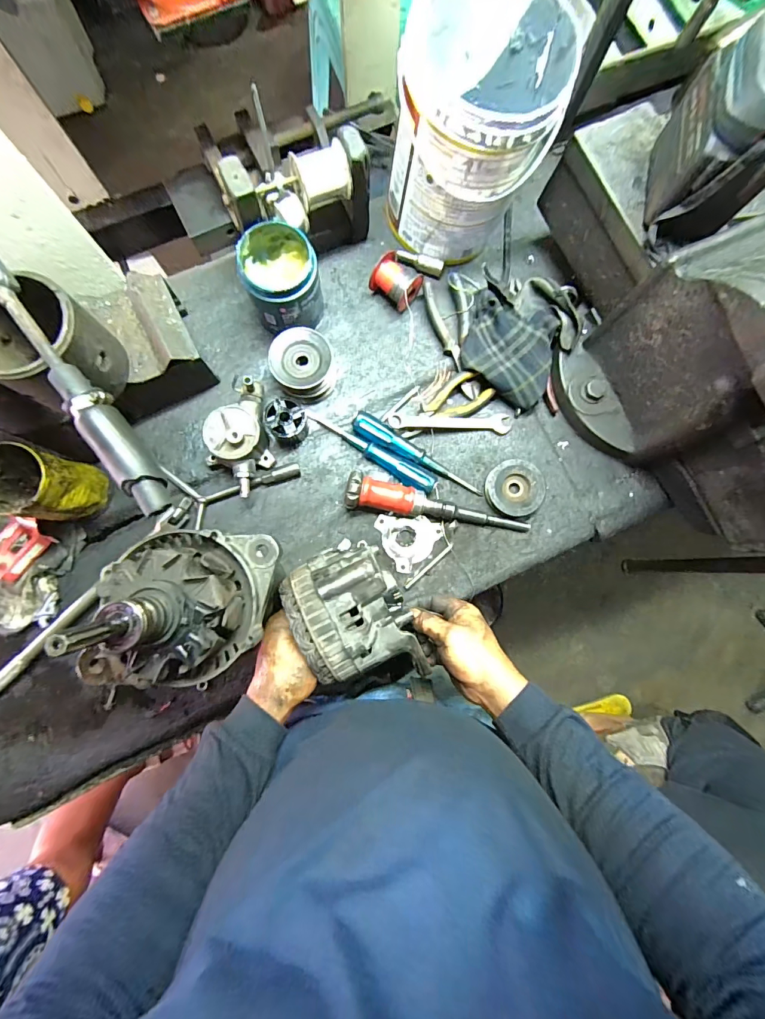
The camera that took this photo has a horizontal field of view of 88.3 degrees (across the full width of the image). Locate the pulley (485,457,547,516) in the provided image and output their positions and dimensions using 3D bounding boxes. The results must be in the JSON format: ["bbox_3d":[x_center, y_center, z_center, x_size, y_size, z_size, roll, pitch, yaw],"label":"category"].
[{"bbox_3d":[0.177,-0.028,0.527,0.075,0.024,0.074,0,83,-2],"label":"pulley"}]

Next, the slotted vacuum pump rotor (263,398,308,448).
[{"bbox_3d":[-0.125,-0.113,0.514,0.049,0.046,0.051,0,83,-2],"label":"slotted vacuum pump rotor"}]

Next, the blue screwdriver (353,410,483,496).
[{"bbox_3d":[0.045,-0.068,0.522,0.192,0.033,0.026,33,83,2],"label":"blue screwdriver"}]

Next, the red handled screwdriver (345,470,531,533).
[{"bbox_3d":[0.074,-0.006,0.513,0.238,0.047,0.043,9,83,-1],"label":"red handled screwdriver"}]

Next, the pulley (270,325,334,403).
[{"bbox_3d":[-0.106,-0.188,0.520,0.075,0.046,0.080,0,83,-2],"label":"pulley"}]

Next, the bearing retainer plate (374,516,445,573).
[{"bbox_3d":[0.035,0.046,0.526,0.085,0.006,0.074,0,83,-3],"label":"bearing retainer plate"}]

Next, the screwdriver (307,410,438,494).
[{"bbox_3d":[-0.015,-0.076,0.525,0.194,0.022,0.023,29,83,1],"label":"screwdriver"}]

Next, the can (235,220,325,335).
[{"bbox_3d":[-0.127,-0.287,0.500,0.095,0.100,0.104,0,83,-2],"label":"can"}]

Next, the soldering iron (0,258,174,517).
[{"bbox_3d":[-0.240,-0.107,0.289,0.028,0.031,0.260,-37,86,-6],"label":"soldering iron"}]

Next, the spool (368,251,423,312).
[{"bbox_3d":[0.020,-0.308,0.540,0.066,0.043,0.050,38,83,2],"label":"spool"}]

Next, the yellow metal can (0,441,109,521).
[{"bbox_3d":[-0.384,-0.026,0.452,0.077,0.105,0.074,0,83,-2],"label":"yellow metal can"}]

